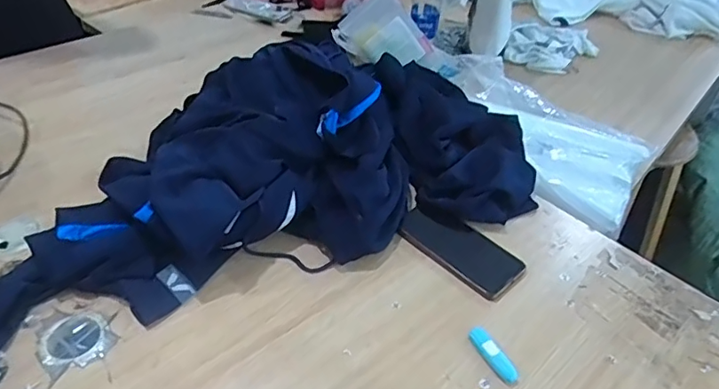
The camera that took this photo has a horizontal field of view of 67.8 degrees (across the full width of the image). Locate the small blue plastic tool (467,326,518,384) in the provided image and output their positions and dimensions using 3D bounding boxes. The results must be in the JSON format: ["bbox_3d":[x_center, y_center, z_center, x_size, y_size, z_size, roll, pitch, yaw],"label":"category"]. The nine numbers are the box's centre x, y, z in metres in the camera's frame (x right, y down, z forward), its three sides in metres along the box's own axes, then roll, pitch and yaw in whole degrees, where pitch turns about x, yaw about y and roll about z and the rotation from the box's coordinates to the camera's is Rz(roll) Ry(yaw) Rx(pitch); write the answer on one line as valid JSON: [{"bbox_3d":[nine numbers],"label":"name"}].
[{"bbox_3d":[0.144,0.172,0.579,0.018,0.015,0.069,-18,46,-24],"label":"small blue plastic tool"}]

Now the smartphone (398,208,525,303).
[{"bbox_3d":[0.127,0.065,0.690,0.069,0.009,0.166,-31,53,-34],"label":"smartphone"}]

